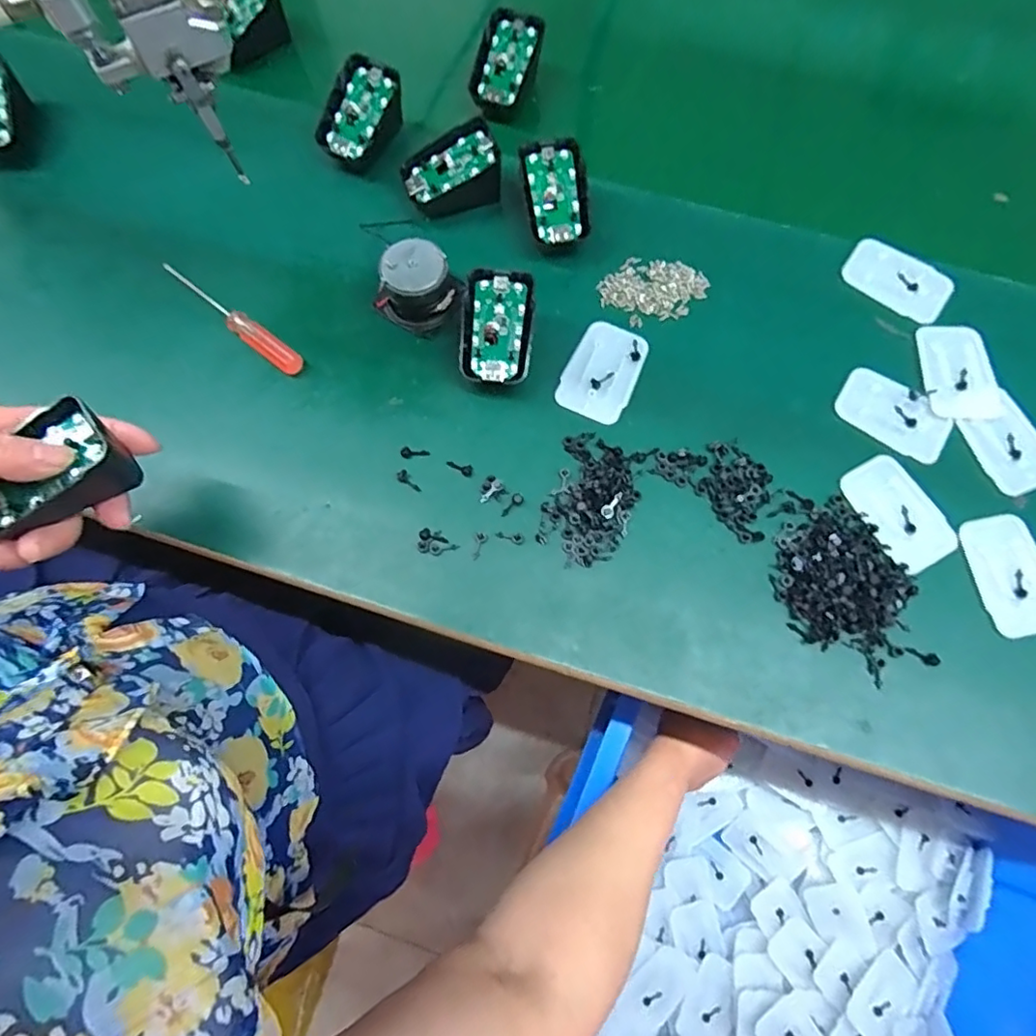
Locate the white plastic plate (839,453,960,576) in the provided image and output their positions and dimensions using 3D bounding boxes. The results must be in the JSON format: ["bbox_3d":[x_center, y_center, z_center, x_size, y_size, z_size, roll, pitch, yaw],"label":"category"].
[{"bbox_3d":[0.236,-0.004,0.351,0.046,0.004,0.071,-27,75,-9],"label":"white plastic plate"}]

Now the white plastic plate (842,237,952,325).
[{"bbox_3d":[0.266,-0.167,0.399,0.070,0.008,0.039,37,76,10],"label":"white plastic plate"}]

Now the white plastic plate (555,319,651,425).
[{"bbox_3d":[0.057,-0.098,0.378,0.045,0.004,0.069,25,74,7],"label":"white plastic plate"}]

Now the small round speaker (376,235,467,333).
[{"bbox_3d":[-0.066,-0.154,0.378,0.061,0.035,0.051,-5,73,-2],"label":"small round speaker"}]

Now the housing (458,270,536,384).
[{"bbox_3d":[-0.013,-0.117,0.365,0.043,0.038,0.064,3,73,0],"label":"housing"}]

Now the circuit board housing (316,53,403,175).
[{"bbox_3d":[-0.113,-0.288,0.413,0.040,0.039,0.066,32,76,8],"label":"circuit board housing"}]

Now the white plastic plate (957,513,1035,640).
[{"bbox_3d":[0.297,0.034,0.341,0.042,0.004,0.072,-12,73,-5],"label":"white plastic plate"}]

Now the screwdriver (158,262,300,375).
[{"bbox_3d":[-0.193,-0.135,0.383,0.121,0.014,0.014,39,77,9],"label":"screwdriver"}]

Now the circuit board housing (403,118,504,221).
[{"bbox_3d":[-0.047,-0.241,0.402,0.064,0.039,0.044,-21,74,-7],"label":"circuit board housing"}]

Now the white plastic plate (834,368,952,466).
[{"bbox_3d":[0.244,-0.067,0.371,0.070,0.004,0.043,31,75,8],"label":"white plastic plate"}]

